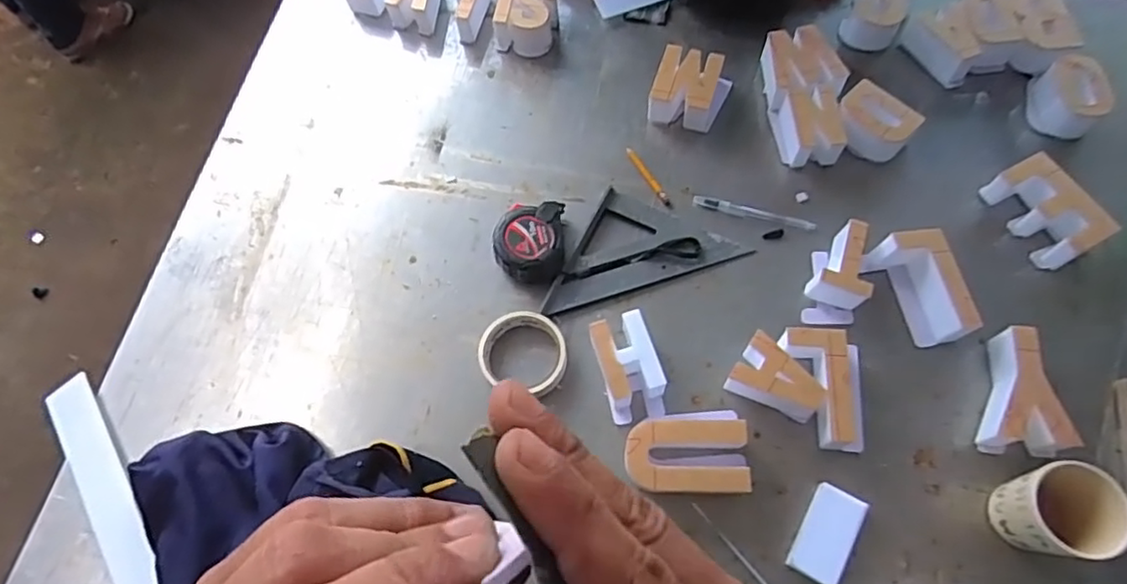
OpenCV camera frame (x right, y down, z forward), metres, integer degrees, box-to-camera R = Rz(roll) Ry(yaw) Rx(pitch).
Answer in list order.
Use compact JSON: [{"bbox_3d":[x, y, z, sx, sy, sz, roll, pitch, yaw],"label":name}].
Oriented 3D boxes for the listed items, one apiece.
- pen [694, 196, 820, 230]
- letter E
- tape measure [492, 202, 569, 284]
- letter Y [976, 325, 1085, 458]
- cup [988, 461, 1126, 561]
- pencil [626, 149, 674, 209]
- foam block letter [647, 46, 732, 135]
[{"bbox_3d":[0.218,-0.092,0.732,0.138,0.007,0.015,13,66,9],"label":"pen"},{"bbox_3d":[0.515,-0.087,0.681,0.057,0.057,0.116,-22,67,-6],"label":"letter E"},{"bbox_3d":[-0.038,-0.054,0.716,0.079,0.039,0.091,-4,66,2],"label":"tape measure"},{"bbox_3d":[0.444,0.098,0.610,0.068,0.061,0.118,15,68,10],"label":"letter Y"},{"bbox_3d":[0.420,0.192,0.553,0.069,0.100,0.073,-2,68,5],"label":"cup"},{"bbox_3d":[0.101,-0.137,0.757,0.011,0.004,0.098,-27,67,-9],"label":"pencil"},{"bbox_3d":[0.155,-0.247,0.781,0.086,0.049,0.095,17,68,11],"label":"foam block letter"}]

